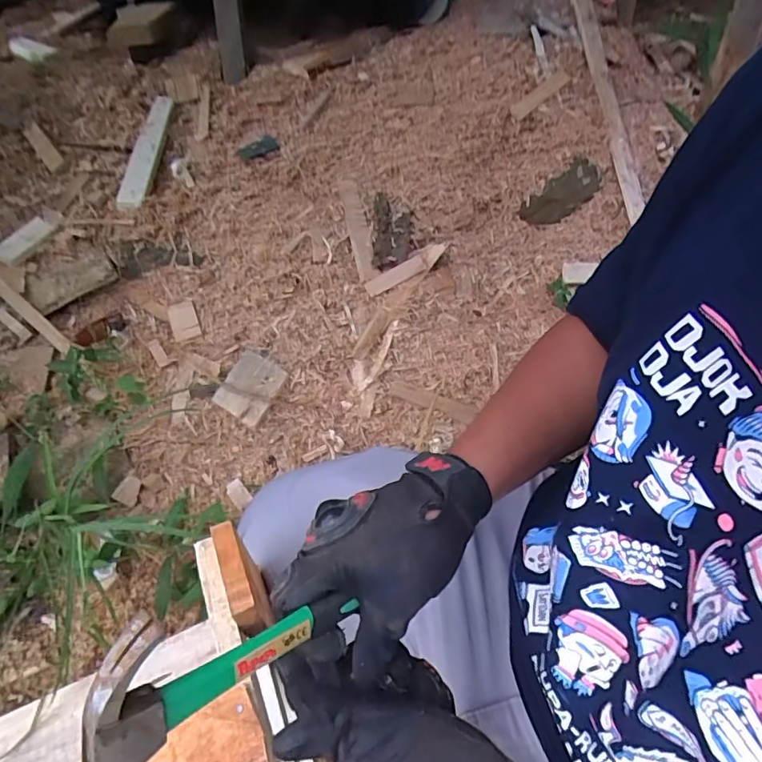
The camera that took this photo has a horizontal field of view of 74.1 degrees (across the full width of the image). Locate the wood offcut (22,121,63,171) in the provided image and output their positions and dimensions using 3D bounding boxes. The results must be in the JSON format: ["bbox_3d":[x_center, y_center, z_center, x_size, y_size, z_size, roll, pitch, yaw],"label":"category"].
[{"bbox_3d":[-0.668,-0.465,0.995,0.033,0.008,0.129,-38,77,-9],"label":"wood offcut"}]

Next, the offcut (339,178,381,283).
[{"bbox_3d":[-0.041,-0.271,0.892,0.034,0.012,0.199,-10,77,-10],"label":"offcut"}]

